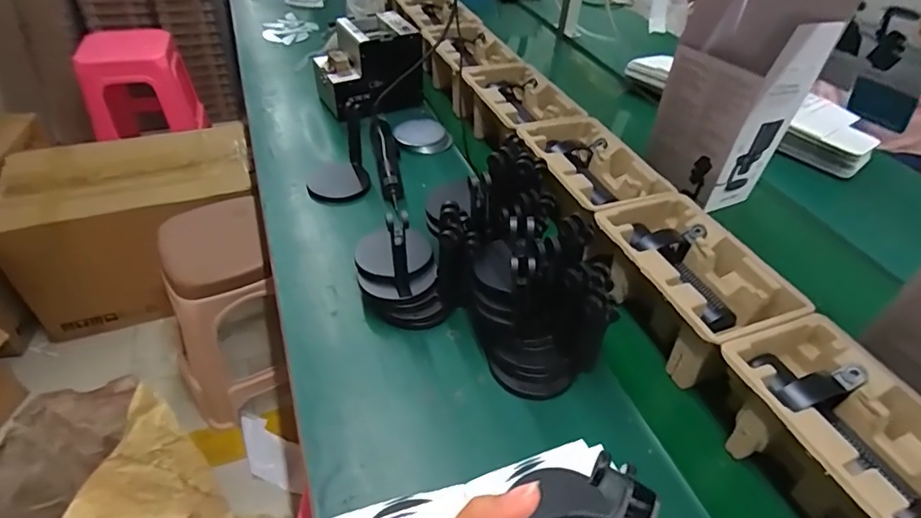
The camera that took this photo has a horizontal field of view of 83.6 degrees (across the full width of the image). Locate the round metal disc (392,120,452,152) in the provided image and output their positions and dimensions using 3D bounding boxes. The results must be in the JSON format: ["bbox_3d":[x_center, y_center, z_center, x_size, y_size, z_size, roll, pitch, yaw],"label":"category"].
[{"bbox_3d":[-0.071,-0.234,0.967,0.105,0.029,0.105,2,41,-4],"label":"round metal disc"}]

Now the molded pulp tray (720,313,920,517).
[{"bbox_3d":[0.360,0.178,0.492,0.141,0.097,0.229,-12,44,-19],"label":"molded pulp tray"}]

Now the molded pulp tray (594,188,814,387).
[{"bbox_3d":[0.272,0.032,0.654,0.148,0.114,0.244,-14,45,-21],"label":"molded pulp tray"}]

